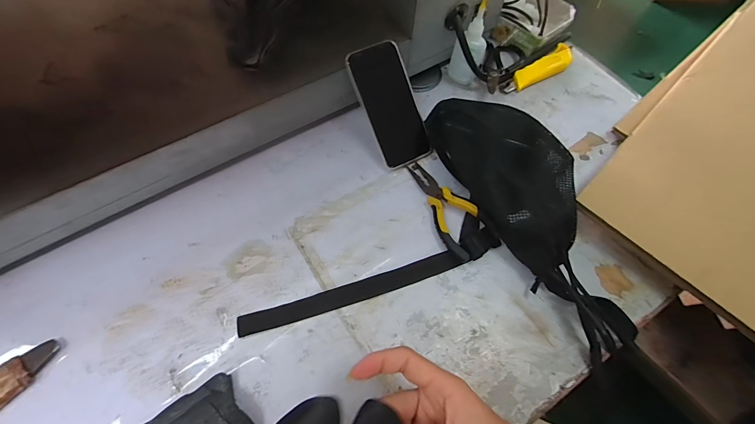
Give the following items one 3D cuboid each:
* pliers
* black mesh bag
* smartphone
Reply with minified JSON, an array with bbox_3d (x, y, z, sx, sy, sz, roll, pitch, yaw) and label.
[{"bbox_3d":[0.088,-0.008,0.465,0.063,0.025,0.158,-31,69,-16],"label":"pliers"},{"bbox_3d":[0.206,-0.013,0.447,0.145,0.069,0.373,-21,66,-12],"label":"black mesh bag"},{"bbox_3d":[0.020,-0.147,0.487,0.076,0.014,0.165,-27,106,-14],"label":"smartphone"}]

